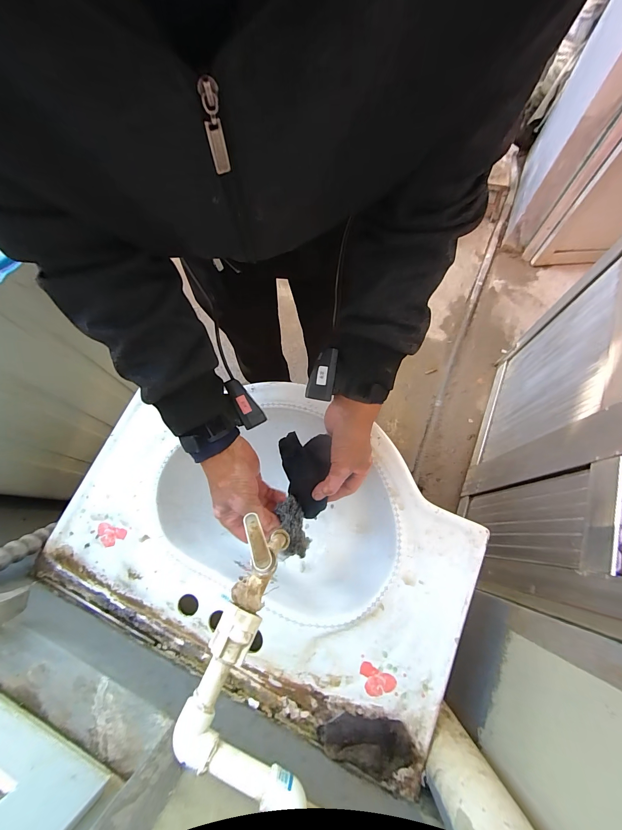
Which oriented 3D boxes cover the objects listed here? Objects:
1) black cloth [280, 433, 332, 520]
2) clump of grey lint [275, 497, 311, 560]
[{"bbox_3d":[-0.011,0.089,0.480,0.071,0.033,0.121,2,73,-7],"label":"black cloth"},{"bbox_3d":[-0.026,0.148,0.421,0.038,0.027,0.074,-10,75,-2],"label":"clump of grey lint"}]

